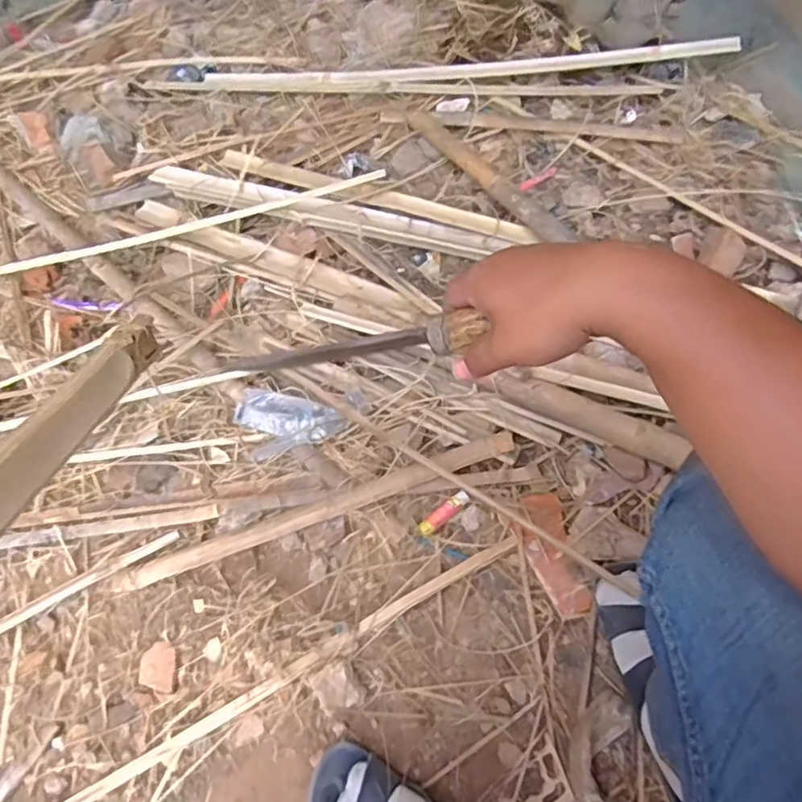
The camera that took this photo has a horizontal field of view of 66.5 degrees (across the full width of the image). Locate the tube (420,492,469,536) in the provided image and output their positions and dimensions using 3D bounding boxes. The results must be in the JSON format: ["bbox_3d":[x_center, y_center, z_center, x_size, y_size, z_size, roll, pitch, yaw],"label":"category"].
[{"bbox_3d":[0.056,0.144,0.791,0.074,0.013,0.020,-38,71,-13],"label":"tube"}]

